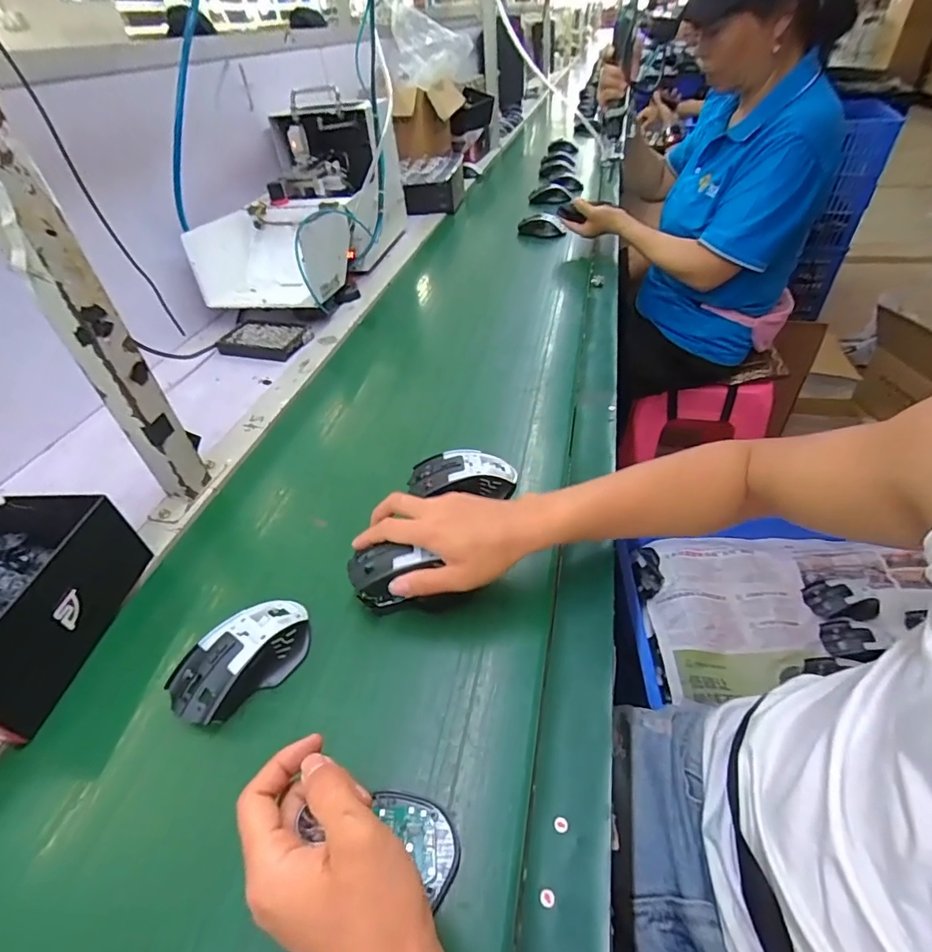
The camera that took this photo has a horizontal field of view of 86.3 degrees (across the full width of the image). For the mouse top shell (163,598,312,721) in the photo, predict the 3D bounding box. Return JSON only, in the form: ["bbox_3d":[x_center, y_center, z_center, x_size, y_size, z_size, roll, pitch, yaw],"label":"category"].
[{"bbox_3d":[-0.182,0.147,0.409,0.065,0.039,0.117,27,51,32],"label":"mouse top shell"}]

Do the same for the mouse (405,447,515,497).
[{"bbox_3d":[-0.003,0.002,0.543,0.119,0.042,0.055,-4,41,1],"label":"mouse"}]

